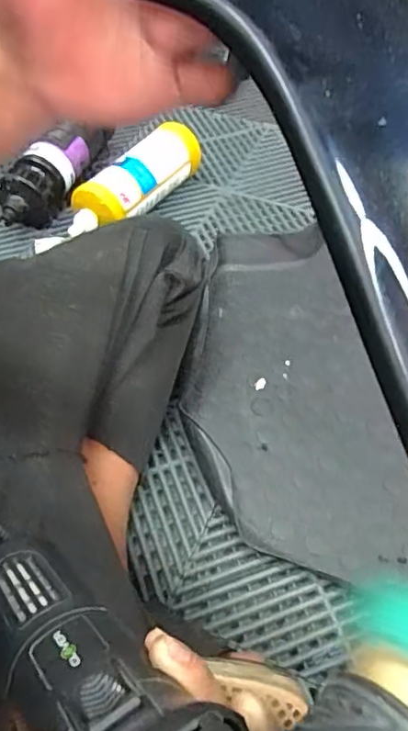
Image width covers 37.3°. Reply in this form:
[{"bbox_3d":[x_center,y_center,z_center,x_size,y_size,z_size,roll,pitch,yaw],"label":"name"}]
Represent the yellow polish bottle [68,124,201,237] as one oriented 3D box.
[{"bbox_3d":[-0.092,-0.270,0.866,0.079,0.055,0.228,32,61,22],"label":"yellow polish bottle"}]

